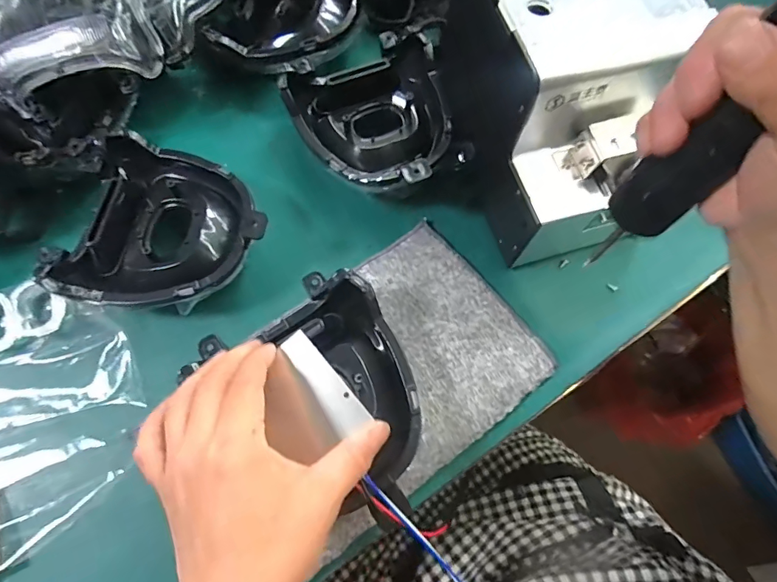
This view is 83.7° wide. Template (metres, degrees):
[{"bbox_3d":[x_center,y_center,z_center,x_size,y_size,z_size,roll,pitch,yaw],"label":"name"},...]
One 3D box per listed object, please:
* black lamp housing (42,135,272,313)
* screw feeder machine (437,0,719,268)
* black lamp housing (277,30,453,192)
[{"bbox_3d":[-0.164,-0.039,0.330,0.143,0.053,0.132,16,69,6],"label":"black lamp housing"},{"bbox_3d":[0.126,-0.132,0.318,0.135,0.149,0.166,-15,69,-6],"label":"screw feeder machine"},{"bbox_3d":[-0.002,-0.138,0.368,0.134,0.059,0.145,-31,72,-12],"label":"black lamp housing"}]

